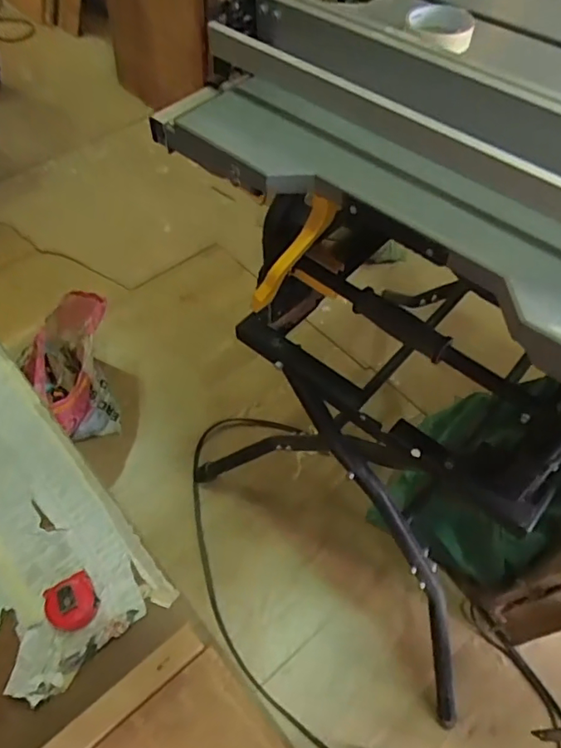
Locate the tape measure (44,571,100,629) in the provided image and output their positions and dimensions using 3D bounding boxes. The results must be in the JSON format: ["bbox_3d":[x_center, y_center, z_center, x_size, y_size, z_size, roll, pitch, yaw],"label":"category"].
[{"bbox_3d":[-0.274,0.302,0.729,0.059,0.044,0.067,-29,59,-20],"label":"tape measure"}]

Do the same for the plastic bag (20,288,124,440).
[{"bbox_3d":[-0.484,-0.012,1.282,0.207,0.211,0.290,-14,55,-10],"label":"plastic bag"}]

